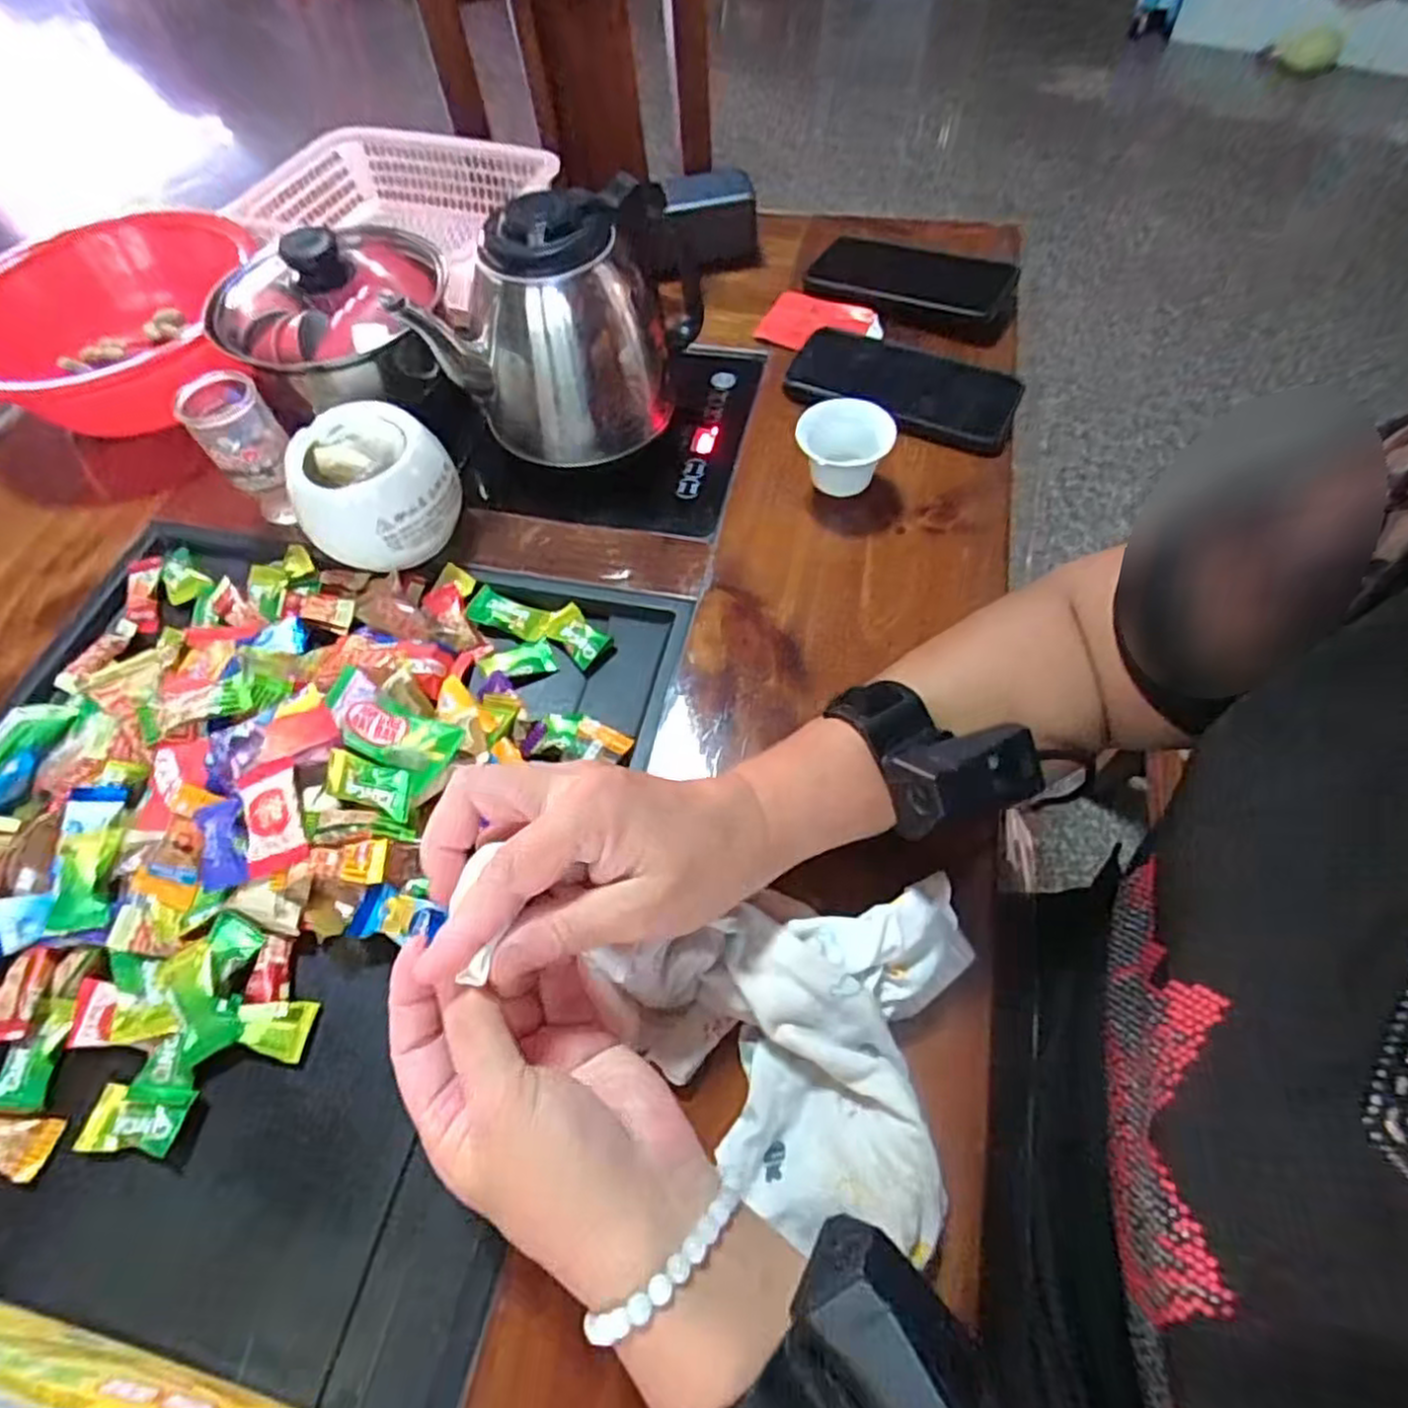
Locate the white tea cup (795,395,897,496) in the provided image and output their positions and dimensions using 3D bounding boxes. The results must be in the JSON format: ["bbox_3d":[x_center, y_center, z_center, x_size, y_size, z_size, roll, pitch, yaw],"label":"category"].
[{"bbox_3d":[0.093,-0.169,0.496,0.061,0.041,0.055,8,60,8],"label":"white tea cup"}]

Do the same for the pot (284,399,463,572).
[{"bbox_3d":[-0.202,-0.131,0.475,0.091,0.077,0.083,-1,59,2],"label":"pot"}]

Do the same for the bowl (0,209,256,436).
[{"bbox_3d":[-0.443,-0.294,0.571,0.180,0.097,0.188,-10,59,-3],"label":"bowl"}]

